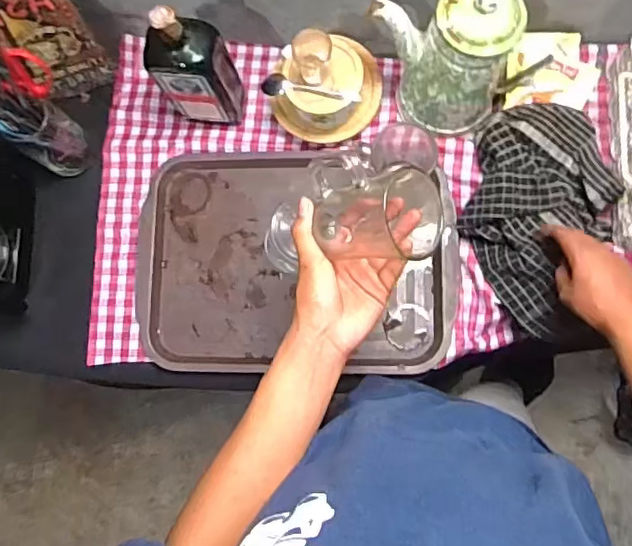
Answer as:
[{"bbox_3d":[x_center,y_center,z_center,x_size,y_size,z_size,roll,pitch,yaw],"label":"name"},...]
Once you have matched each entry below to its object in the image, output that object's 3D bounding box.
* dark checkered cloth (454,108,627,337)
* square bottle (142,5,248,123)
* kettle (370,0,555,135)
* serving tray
[{"bbox_3d":[0.281,-0.067,0.713,0.169,0.056,0.275,12,83,6],"label":"dark checkered cloth"},{"bbox_3d":[-0.157,-0.260,0.716,0.085,0.224,0.062,-3,81,4],"label":"square bottle"},{"bbox_3d":[0.166,-0.264,0.696,0.189,0.217,0.109,27,85,8],"label":"kettle"},{"bbox_3d":[-0.030,-0.022,0.773,0.438,0.032,0.310,-1,82,5],"label":"serving tray"}]

